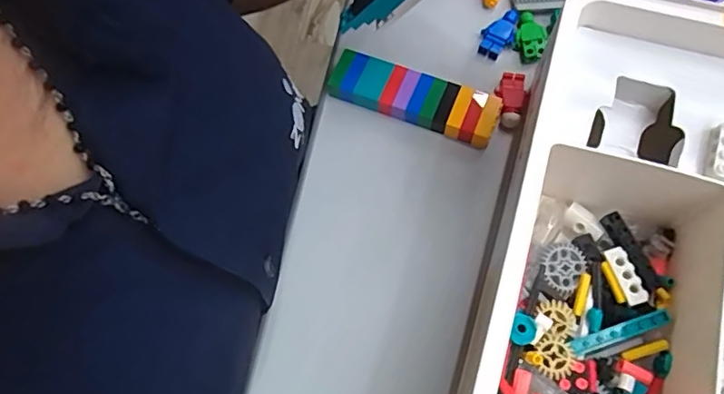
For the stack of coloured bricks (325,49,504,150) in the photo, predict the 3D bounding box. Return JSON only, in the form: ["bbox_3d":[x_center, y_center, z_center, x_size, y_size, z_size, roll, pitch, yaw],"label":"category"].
[{"bbox_3d":[0.035,-0.068,0.373,0.116,0.019,0.033,21,71,10],"label":"stack of coloured bricks"}]

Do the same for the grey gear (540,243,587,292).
[{"bbox_3d":[0.112,0.039,0.300,0.024,0.005,0.025,-3,69,2],"label":"grey gear"}]

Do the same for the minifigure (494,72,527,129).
[{"bbox_3d":[0.101,-0.068,0.373,0.021,0.010,0.040,18,71,10],"label":"minifigure"}]

